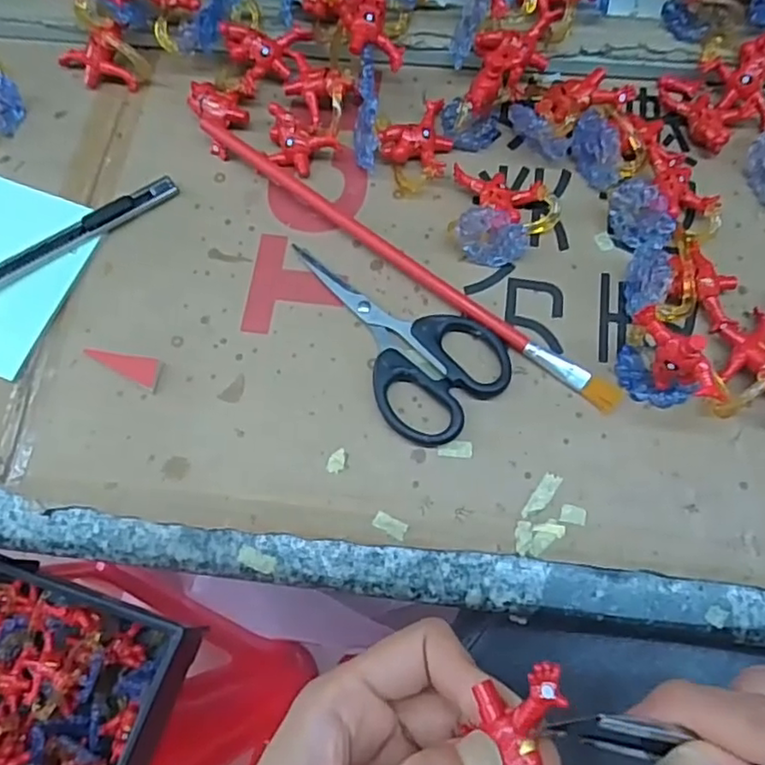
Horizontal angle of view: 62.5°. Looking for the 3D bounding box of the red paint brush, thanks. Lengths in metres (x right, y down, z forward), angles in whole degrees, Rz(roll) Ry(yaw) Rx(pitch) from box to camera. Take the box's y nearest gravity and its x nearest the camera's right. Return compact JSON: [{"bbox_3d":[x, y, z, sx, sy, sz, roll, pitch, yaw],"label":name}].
[{"bbox_3d":[0.008,-0.065,0.322,0.258,0.015,0.013,36,76,13],"label":"red paint brush"}]

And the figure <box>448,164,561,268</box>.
[{"bbox_3d":[0.063,-0.092,0.322,0.054,0.029,0.058,6,72,4],"label":"figure"}]

